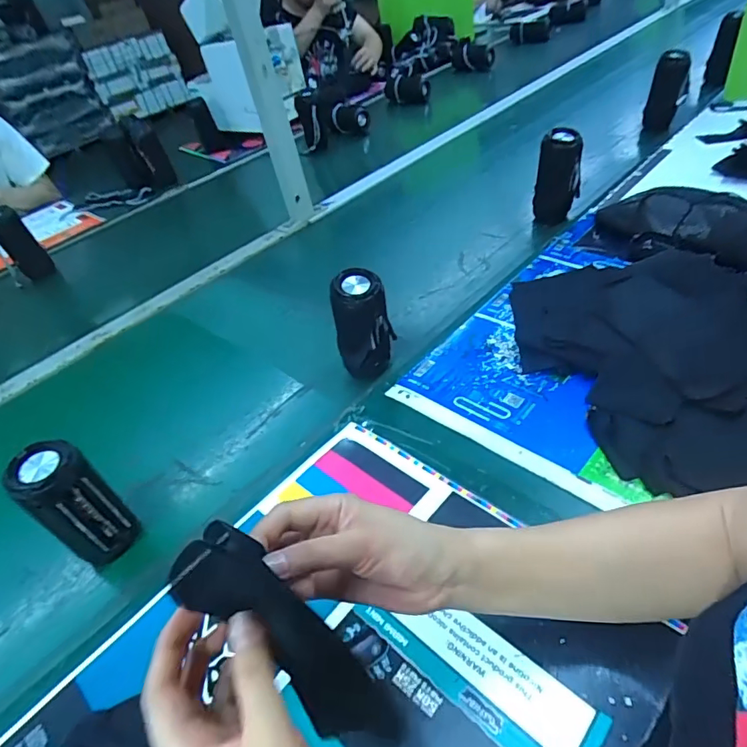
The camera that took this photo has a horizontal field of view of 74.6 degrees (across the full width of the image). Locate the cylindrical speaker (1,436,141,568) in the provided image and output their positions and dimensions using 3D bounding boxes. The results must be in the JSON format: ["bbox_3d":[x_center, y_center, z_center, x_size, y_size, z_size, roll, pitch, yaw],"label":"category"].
[{"bbox_3d":[-0.291,0.129,0.484,0.053,0.139,0.065,29,52,32],"label":"cylindrical speaker"}]

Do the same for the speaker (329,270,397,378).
[{"bbox_3d":[-0.011,-0.053,0.625,0.070,0.142,0.056,-2,42,3],"label":"speaker"}]

